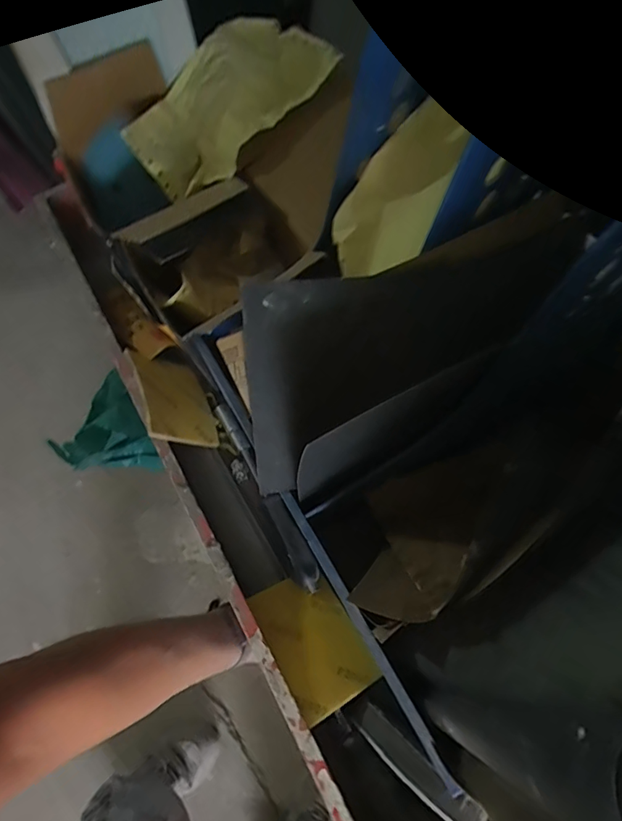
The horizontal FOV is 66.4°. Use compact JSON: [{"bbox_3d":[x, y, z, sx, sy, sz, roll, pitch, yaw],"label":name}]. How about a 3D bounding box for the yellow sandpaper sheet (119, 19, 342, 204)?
[{"bbox_3d":[-0.087,-0.297,0.473,0.147,0.071,0.189,39,76,19],"label":"yellow sandpaper sheet"}]

